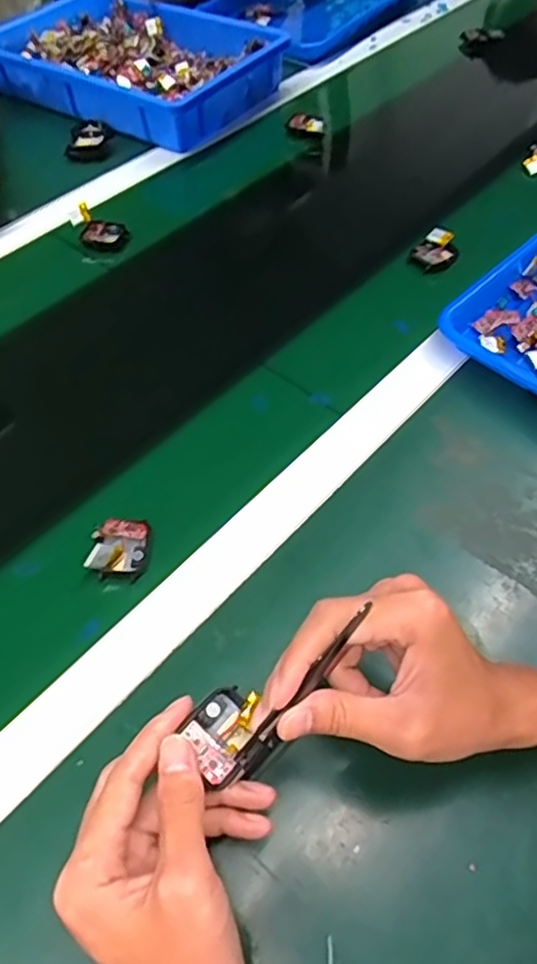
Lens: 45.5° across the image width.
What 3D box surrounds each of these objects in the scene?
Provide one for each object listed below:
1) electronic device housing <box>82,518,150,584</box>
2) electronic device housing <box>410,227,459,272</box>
[{"bbox_3d":[-0.104,0.044,0.452,0.036,0.024,0.044,3,53,5],"label":"electronic device housing"},{"bbox_3d":[0.172,-0.237,0.653,0.042,0.018,0.046,0,56,0],"label":"electronic device housing"}]

